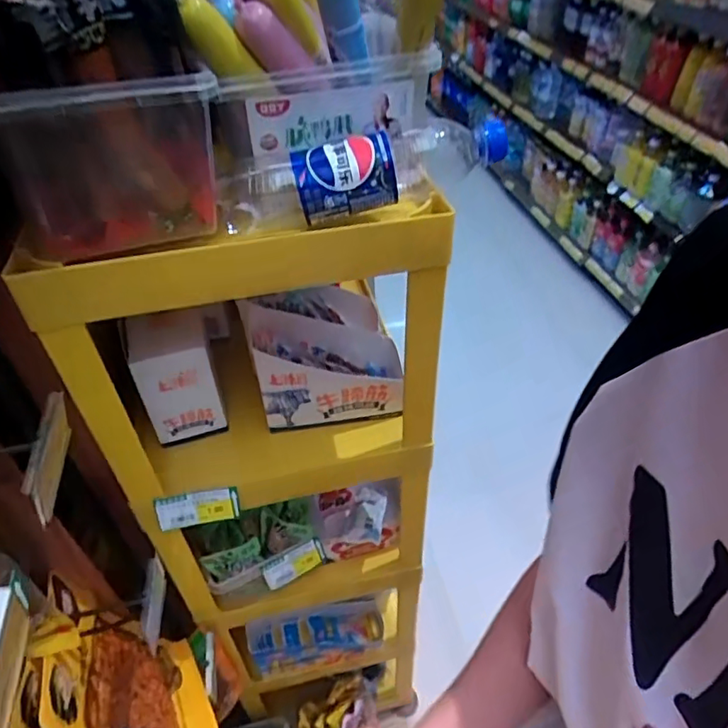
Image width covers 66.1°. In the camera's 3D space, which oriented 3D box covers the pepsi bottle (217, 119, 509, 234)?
[{"bbox_3d":[0.005,-0.159,0.454,0.222,0.054,0.067,-11,44,-8],"label":"pepsi bottle"}]

